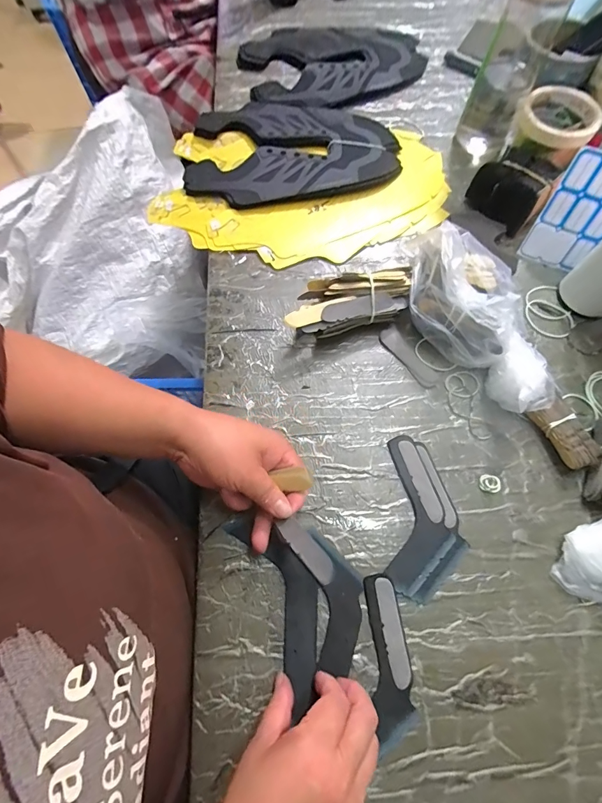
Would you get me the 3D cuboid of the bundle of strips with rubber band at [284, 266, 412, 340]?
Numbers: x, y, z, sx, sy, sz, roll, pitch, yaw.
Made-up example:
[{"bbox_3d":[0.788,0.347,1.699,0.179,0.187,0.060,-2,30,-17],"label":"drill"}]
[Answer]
[{"bbox_3d":[0.055,-0.107,0.424,0.142,0.051,0.058,-12,69,-4],"label":"bundle of strips with rubber band"}]

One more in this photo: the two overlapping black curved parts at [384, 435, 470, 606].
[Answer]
[{"bbox_3d":[0.120,0.109,0.362,0.069,0.005,0.146,6,69,3],"label":"two overlapping black curved parts"}]

